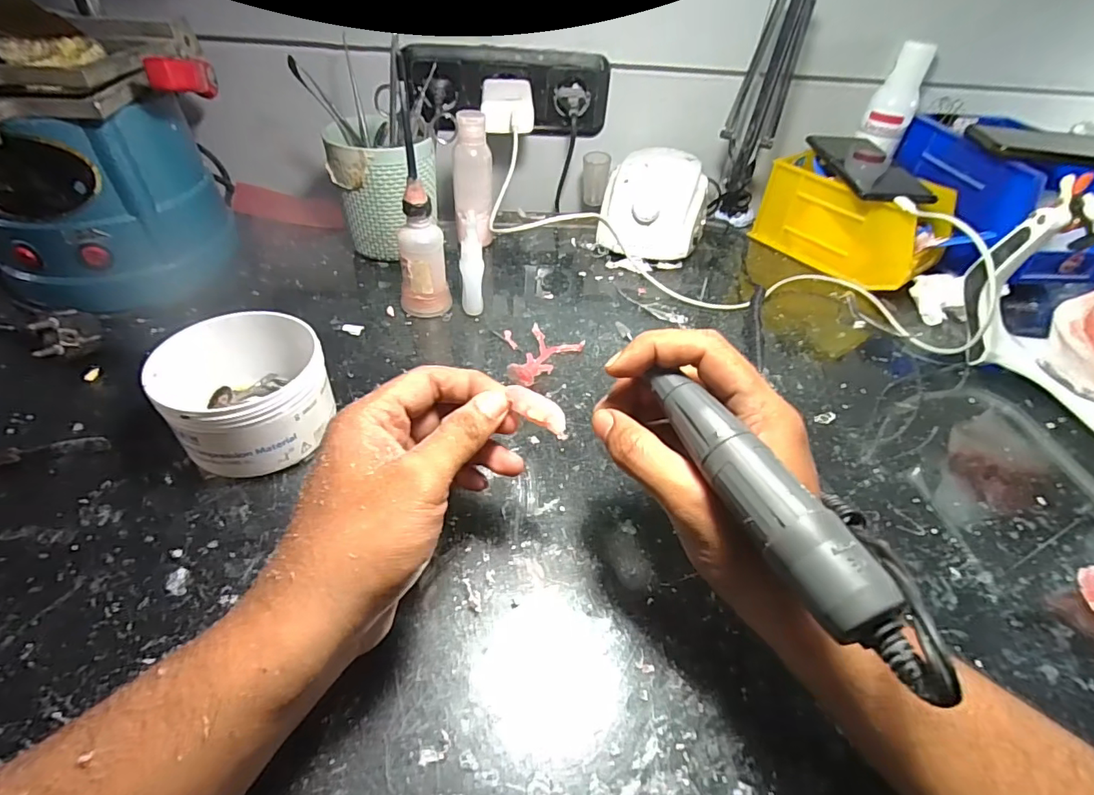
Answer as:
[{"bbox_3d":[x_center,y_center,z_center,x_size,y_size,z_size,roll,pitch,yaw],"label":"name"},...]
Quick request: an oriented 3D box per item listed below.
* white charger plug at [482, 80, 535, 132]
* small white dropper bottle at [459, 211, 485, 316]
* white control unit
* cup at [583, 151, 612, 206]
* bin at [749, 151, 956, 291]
[{"bbox_3d":[-0.041,-0.299,0.525,0.051,0.034,0.069,-3,44,-9],"label":"white charger plug"},{"bbox_3d":[-0.062,-0.108,0.431,0.019,0.083,0.020,1,44,-5],"label":"small white dropper bottle"},{"bbox_3d":[0.118,-0.206,0.557,0.106,0.081,0.124,15,44,9],"label":"white control unit"},{"bbox_3d":[0.055,-0.250,0.590,0.030,0.054,0.024,8,44,2],"label":"cup"},{"bbox_3d":[0.326,-0.188,0.550,0.104,0.088,0.166,-20,50,-25],"label":"bin"}]

